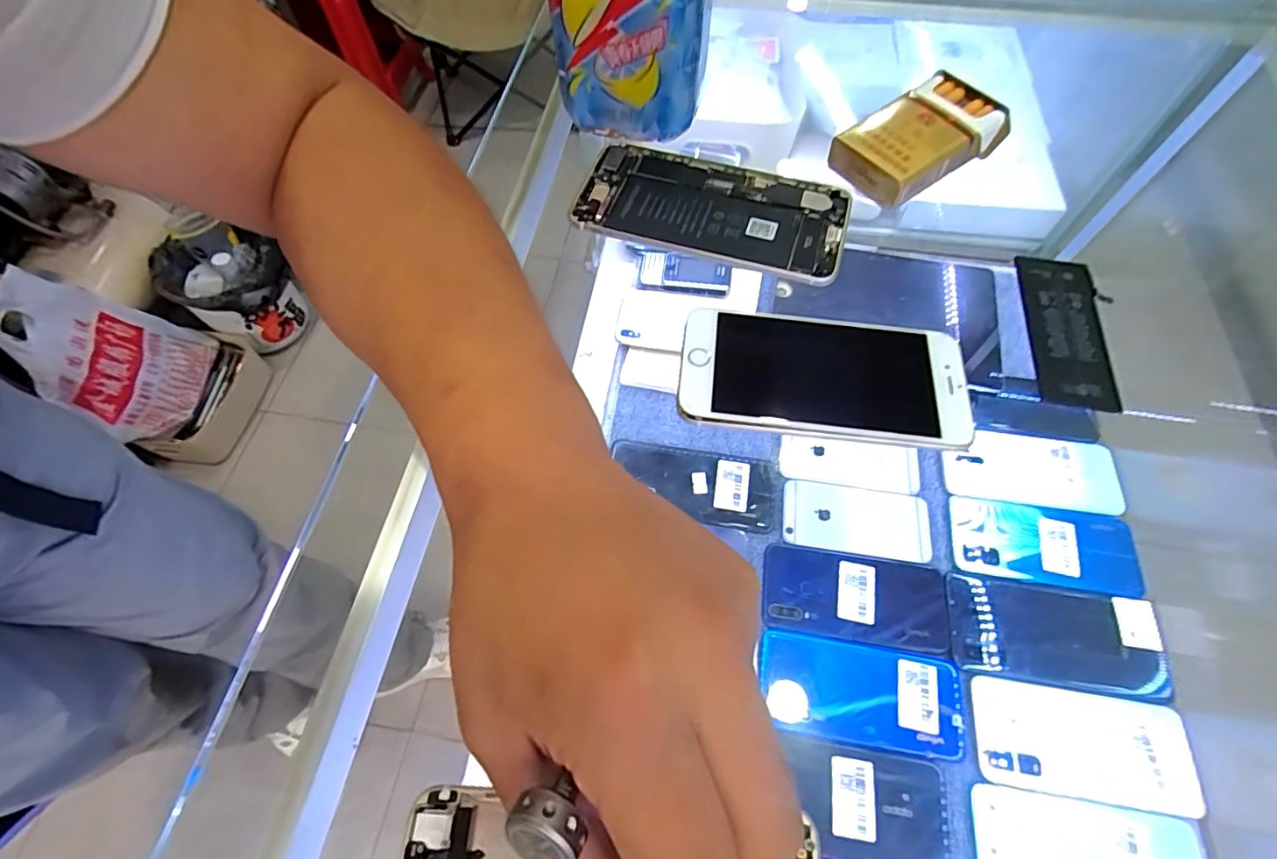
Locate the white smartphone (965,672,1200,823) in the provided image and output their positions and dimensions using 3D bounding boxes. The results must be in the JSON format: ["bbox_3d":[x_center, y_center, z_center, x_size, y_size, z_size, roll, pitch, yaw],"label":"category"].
[{"bbox_3d":[0.349,0.248,0.436,0.159,0.006,0.076,8,62,5],"label":"white smartphone"}]

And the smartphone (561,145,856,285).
[{"bbox_3d":[0.043,-0.130,0.326,0.155,0.009,0.077,17,63,10],"label":"smartphone"}]

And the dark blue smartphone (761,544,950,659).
[{"bbox_3d":[0.192,0.150,0.493,0.158,0.006,0.076,8,62,5],"label":"dark blue smartphone"}]

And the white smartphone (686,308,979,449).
[{"bbox_3d":[0.088,-0.026,0.266,0.133,0.008,0.065,6,62,4],"label":"white smartphone"}]

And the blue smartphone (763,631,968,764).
[{"bbox_3d":[0.182,0.216,0.454,0.161,0.004,0.074,9,62,6],"label":"blue smartphone"}]

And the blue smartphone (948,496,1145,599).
[{"bbox_3d":[0.374,0.106,0.510,0.157,0.006,0.074,9,62,6],"label":"blue smartphone"}]

